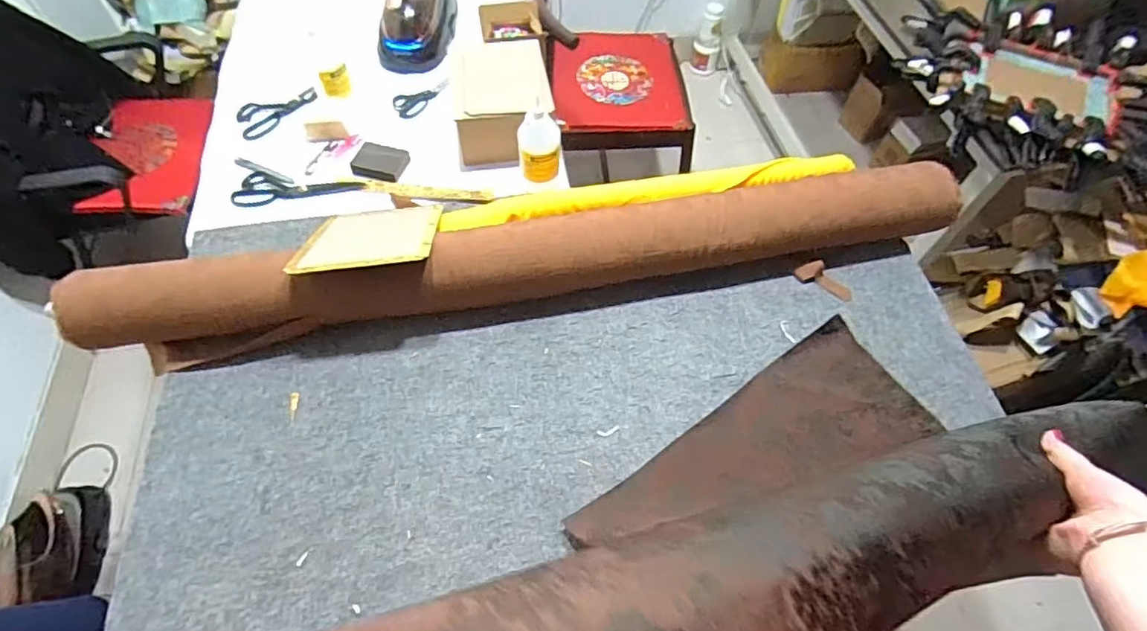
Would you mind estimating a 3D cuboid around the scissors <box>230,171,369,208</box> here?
[{"bbox_3d":[-0.531,-0.253,1.109,0.238,0.017,0.080,-9,60,-7],"label":"scissors"}]

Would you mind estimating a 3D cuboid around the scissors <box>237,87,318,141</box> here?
[{"bbox_3d":[-0.629,-0.438,1.197,0.098,0.017,0.169,40,66,20],"label":"scissors"}]

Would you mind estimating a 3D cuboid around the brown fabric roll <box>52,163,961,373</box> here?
[{"bbox_3d":[-0.045,-0.094,0.945,1.427,0.157,0.154,-7,60,-6],"label":"brown fabric roll"}]

